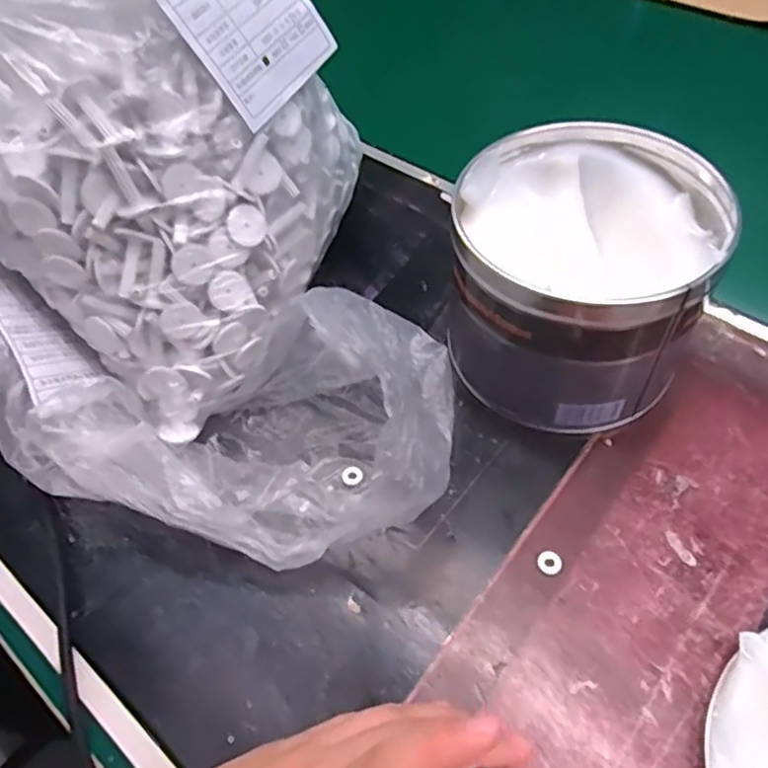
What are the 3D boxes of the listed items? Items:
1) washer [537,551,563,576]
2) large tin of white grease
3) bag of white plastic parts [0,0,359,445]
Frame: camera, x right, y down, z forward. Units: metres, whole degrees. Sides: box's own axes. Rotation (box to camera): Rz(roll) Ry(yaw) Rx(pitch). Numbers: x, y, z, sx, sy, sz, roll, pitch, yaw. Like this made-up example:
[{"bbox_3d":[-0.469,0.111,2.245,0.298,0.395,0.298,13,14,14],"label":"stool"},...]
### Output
[{"bbox_3d":[0.077,0.083,0.300,0.011,0.004,0.011,-2,54,3],"label":"washer"},{"bbox_3d":[0.100,-0.055,0.336,0.123,0.103,0.116,-2,54,3],"label":"large tin of white grease"},{"bbox_3d":[-0.120,-0.114,0.343,0.174,0.188,0.179,30,62,23],"label":"bag of white plastic parts"}]

